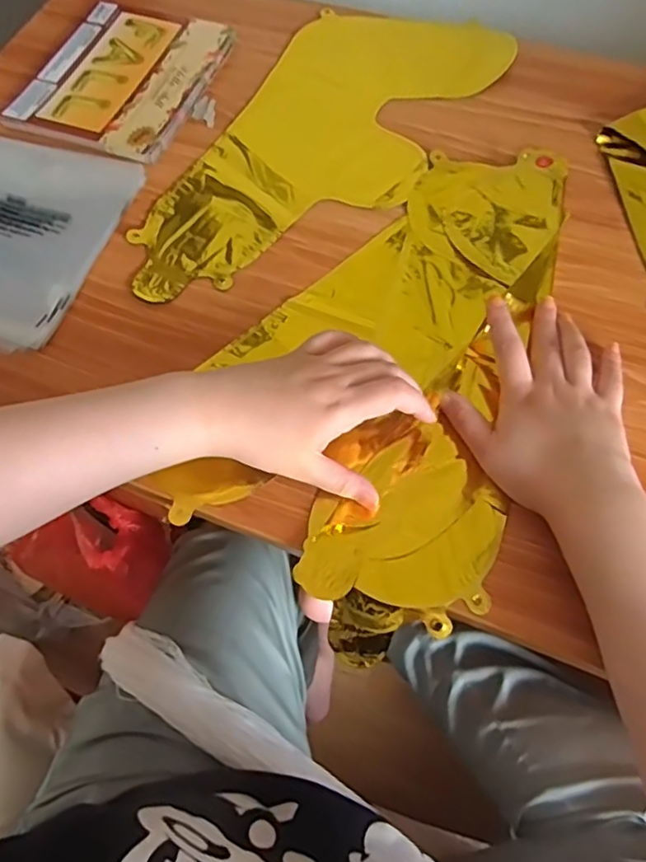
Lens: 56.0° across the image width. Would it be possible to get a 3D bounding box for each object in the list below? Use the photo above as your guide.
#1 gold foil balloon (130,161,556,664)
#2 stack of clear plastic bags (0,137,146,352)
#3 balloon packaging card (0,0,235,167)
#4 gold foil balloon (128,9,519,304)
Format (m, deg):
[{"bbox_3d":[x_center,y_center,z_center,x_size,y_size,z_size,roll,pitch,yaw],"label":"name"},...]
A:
[{"bbox_3d":[0.043,-0.059,0.466,0.221,0.032,0.415,15,69,9],"label":"gold foil balloon"},{"bbox_3d":[-0.287,-0.174,0.528,0.196,0.013,0.203,16,68,10],"label":"stack of clear plastic bags"},{"bbox_3d":[-0.197,-0.349,0.602,0.161,0.013,0.188,19,69,11],"label":"balloon packaging card"},{"bbox_3d":[-0.003,-0.258,0.558,0.194,0.011,0.405,28,71,14],"label":"gold foil balloon"}]

